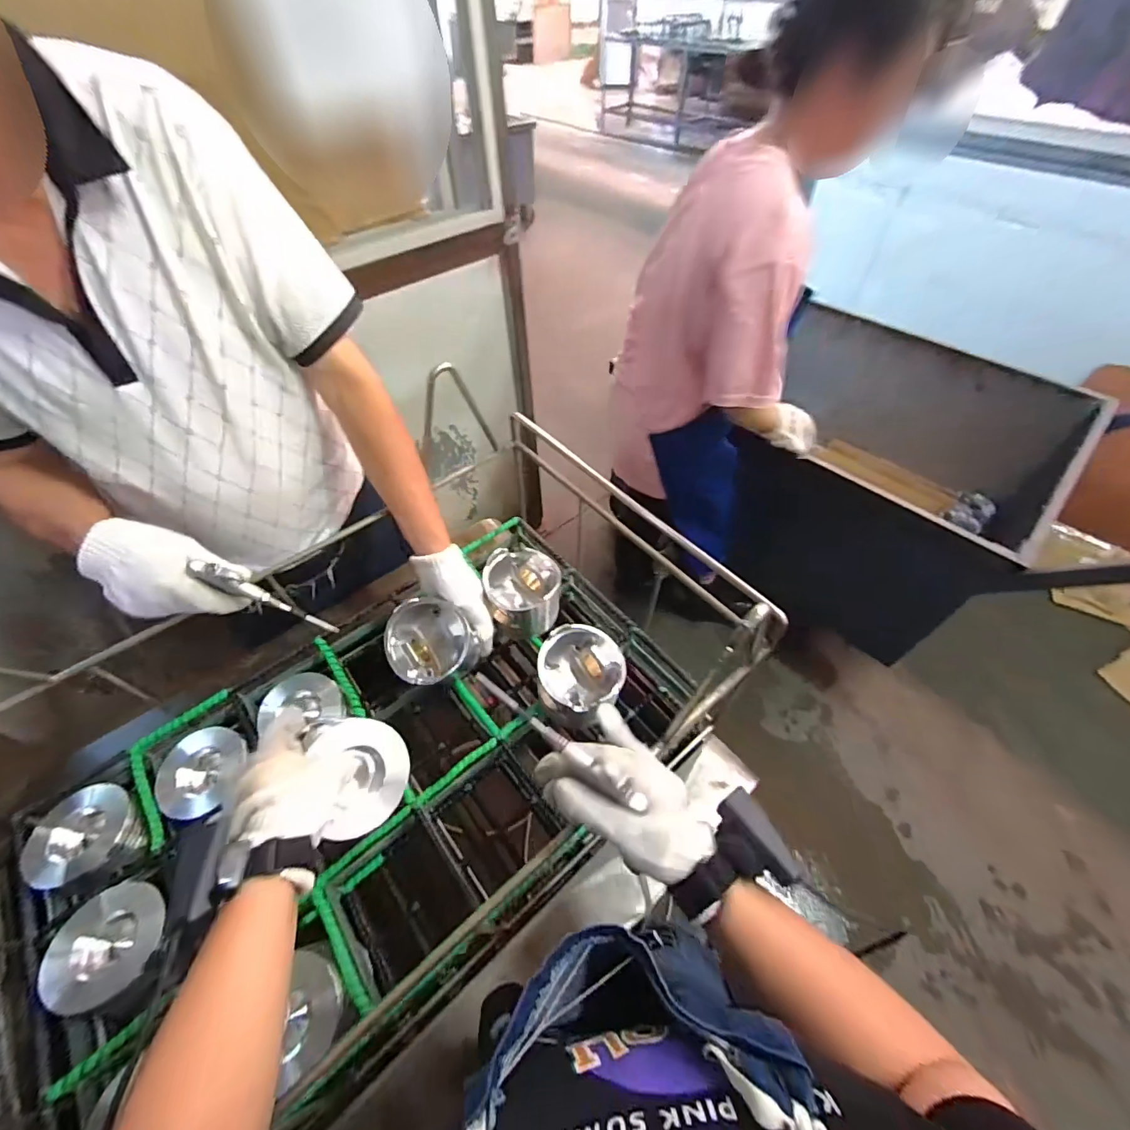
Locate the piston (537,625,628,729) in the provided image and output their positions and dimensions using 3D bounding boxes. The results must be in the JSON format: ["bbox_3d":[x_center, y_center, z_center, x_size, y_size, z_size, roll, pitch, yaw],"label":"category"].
[{"bbox_3d":[0.022,0.147,0.630,0.108,0.067,0.119,2,53,4],"label":"piston"}]

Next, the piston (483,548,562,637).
[{"bbox_3d":[-0.062,0.039,0.727,0.107,0.097,0.116,-1,53,1],"label":"piston"}]

